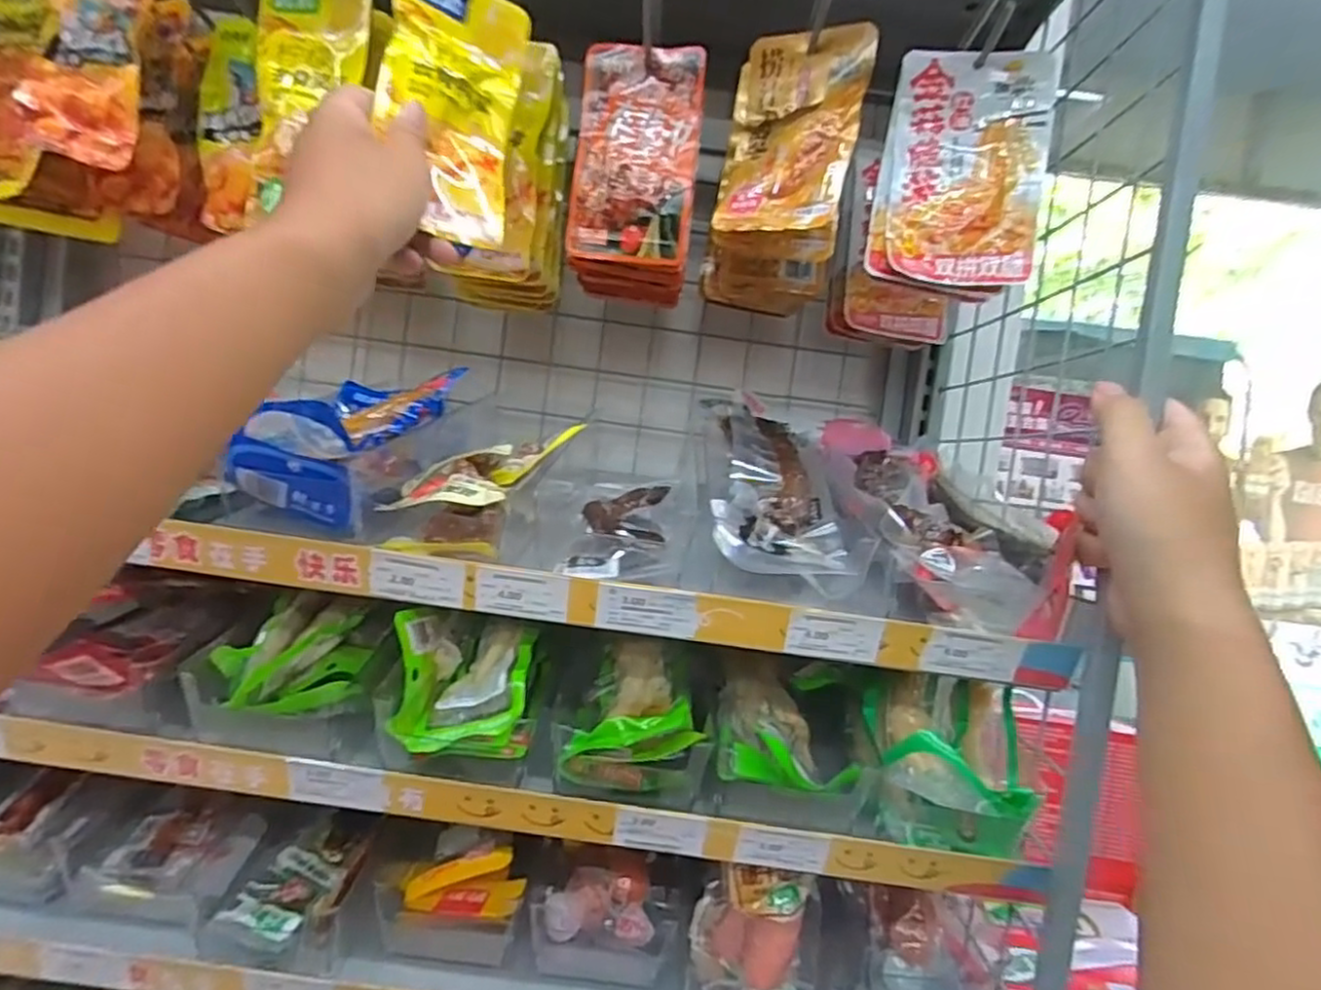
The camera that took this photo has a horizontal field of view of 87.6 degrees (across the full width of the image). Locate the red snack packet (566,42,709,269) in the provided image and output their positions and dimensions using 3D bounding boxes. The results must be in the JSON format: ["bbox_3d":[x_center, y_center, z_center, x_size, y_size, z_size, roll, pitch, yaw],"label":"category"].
[{"bbox_3d":[-0.018,-0.252,0.513,0.090,0.148,0.023,8,3,13],"label":"red snack packet"}]

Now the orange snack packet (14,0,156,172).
[{"bbox_3d":[-0.403,-0.315,0.485,0.079,0.154,0.019,14,5,-5],"label":"orange snack packet"}]

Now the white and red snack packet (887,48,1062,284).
[{"bbox_3d":[0.211,-0.226,0.470,0.099,0.153,0.018,7,3,6],"label":"white and red snack packet"}]

